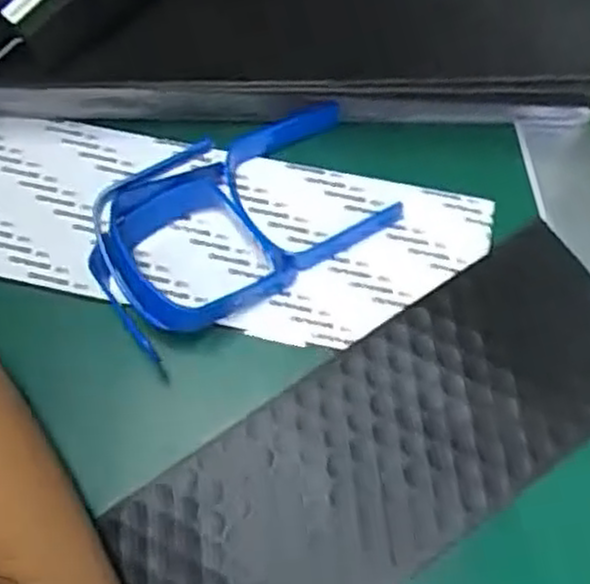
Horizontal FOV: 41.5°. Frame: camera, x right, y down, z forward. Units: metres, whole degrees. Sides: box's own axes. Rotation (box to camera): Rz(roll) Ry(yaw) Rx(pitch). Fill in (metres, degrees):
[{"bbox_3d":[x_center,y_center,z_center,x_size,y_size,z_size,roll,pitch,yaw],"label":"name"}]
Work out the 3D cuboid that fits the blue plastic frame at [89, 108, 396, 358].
[{"bbox_3d":[-0.029,-0.038,0.390,0.148,0.038,0.084,-33,74,-13],"label":"blue plastic frame"}]

